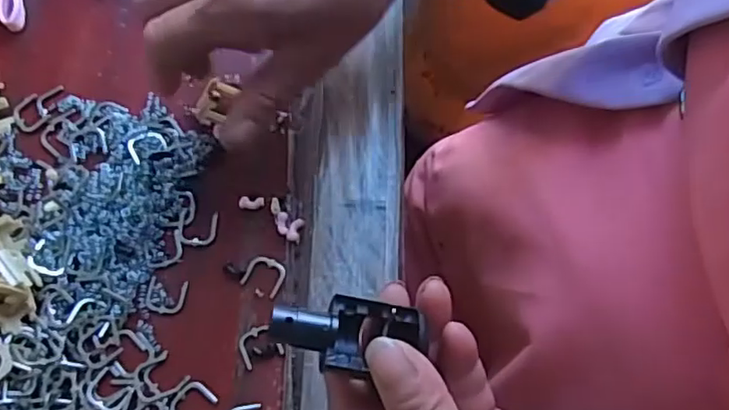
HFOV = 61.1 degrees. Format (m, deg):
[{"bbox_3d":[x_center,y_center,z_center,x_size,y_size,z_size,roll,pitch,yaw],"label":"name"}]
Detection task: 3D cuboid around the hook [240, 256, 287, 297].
[{"bbox_3d":[-0.048,0.033,0.295,0.019,0.004,0.017,25,73,9],"label":"hook"}]

